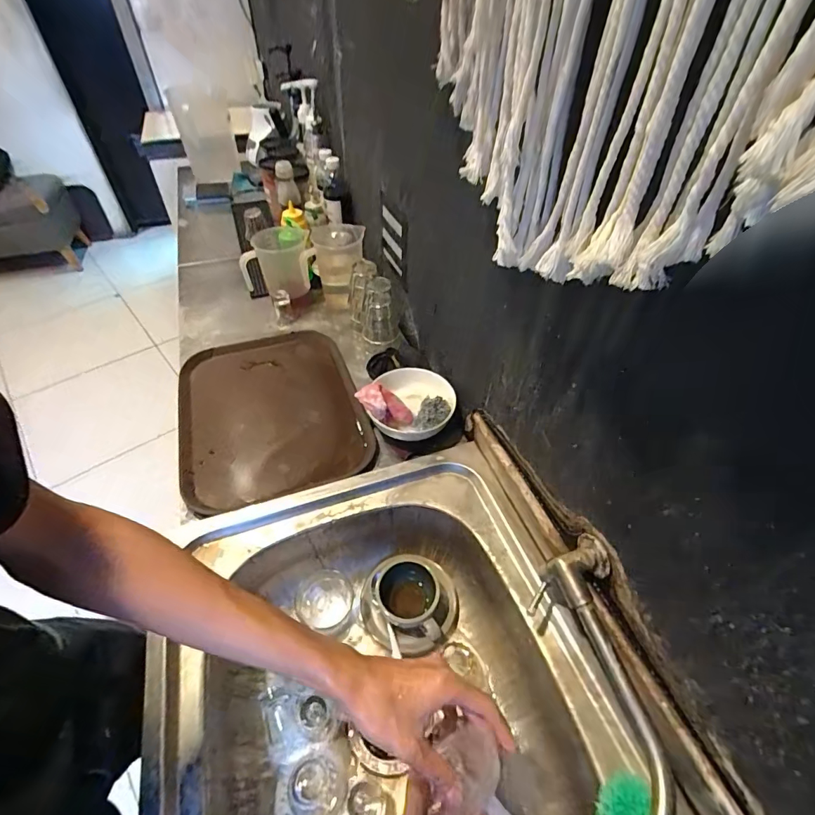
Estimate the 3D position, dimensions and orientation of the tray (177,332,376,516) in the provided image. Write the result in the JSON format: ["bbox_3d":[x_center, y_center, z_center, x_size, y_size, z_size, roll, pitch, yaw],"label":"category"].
[{"bbox_3d":[-0.252,-0.004,0.784,0.305,0.032,0.396,-18,48,-15],"label":"tray"}]

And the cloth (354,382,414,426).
[{"bbox_3d":[-0.038,-0.001,0.712,0.065,0.060,0.067,-29,53,-25],"label":"cloth"}]

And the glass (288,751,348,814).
[{"bbox_3d":[-0.101,0.431,0.489,0.055,0.062,0.062,4,46,4],"label":"glass"}]

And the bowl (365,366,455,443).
[{"bbox_3d":[0.005,-0.001,0.728,0.140,0.050,0.137,-1,46,1],"label":"bowl"}]

